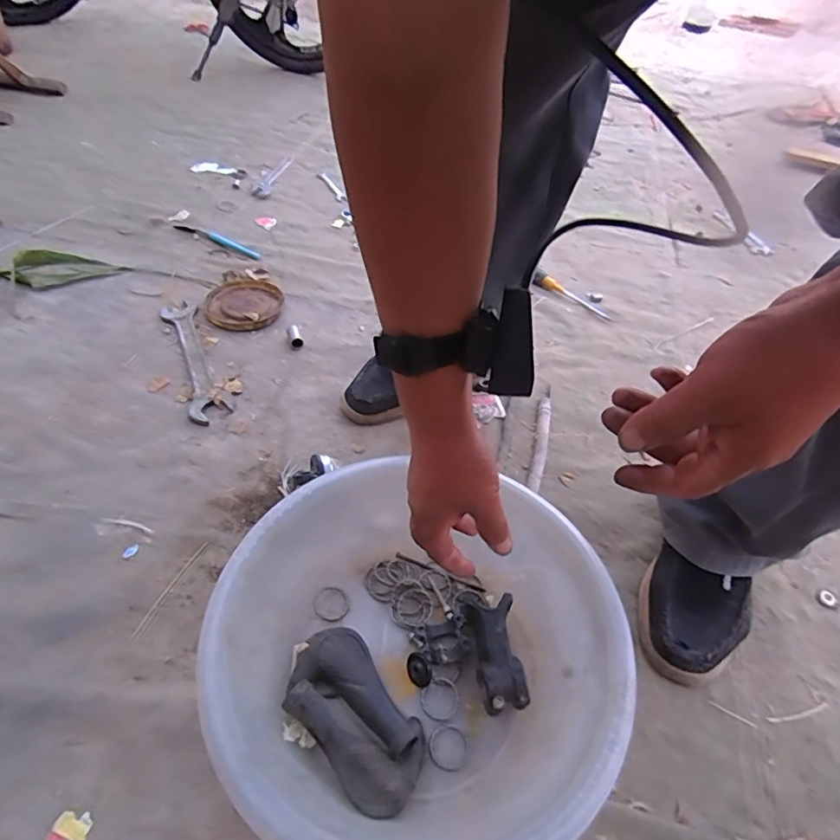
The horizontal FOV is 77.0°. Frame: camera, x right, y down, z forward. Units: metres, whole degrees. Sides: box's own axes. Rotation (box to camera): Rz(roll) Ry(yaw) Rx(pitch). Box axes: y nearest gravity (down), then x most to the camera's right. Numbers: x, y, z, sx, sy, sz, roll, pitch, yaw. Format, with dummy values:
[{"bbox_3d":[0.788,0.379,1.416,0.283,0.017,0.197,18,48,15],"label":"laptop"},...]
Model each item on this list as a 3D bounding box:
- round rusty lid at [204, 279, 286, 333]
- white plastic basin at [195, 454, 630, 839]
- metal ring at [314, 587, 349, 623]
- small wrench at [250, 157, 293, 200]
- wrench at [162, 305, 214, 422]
[{"bbox_3d":[-0.292,-0.191,0.876,0.120,0.015,0.133,9,49,2],"label":"round rusty lid"},{"bbox_3d":[-0.006,0.201,0.477,0.339,0.121,0.335,9,49,2],"label":"white plastic basin"},{"bbox_3d":[-0.091,0.191,0.548,0.036,0.004,0.035,8,60,-14],"label":"metal ring"},{"bbox_3d":[-0.326,-0.544,1.170,0.040,0.007,0.190,10,49,3],"label":"small wrench"},{"bbox_3d":[-0.340,-0.097,0.783,0.041,0.014,0.265,-17,53,-19],"label":"wrench"}]

